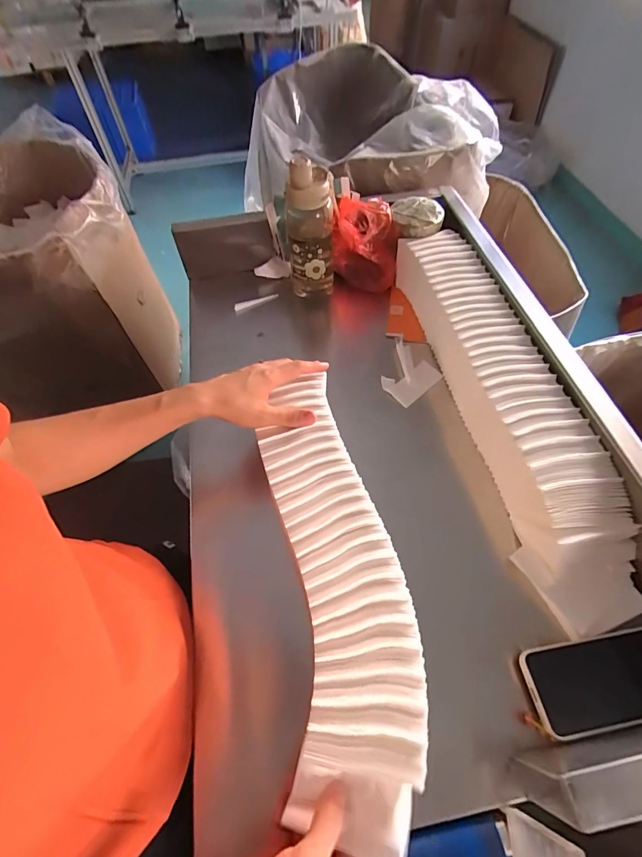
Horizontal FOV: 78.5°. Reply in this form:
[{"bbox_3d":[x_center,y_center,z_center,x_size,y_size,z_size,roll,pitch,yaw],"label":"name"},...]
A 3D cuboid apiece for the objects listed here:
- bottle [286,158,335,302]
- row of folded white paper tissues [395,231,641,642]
[{"bbox_3d":[-0.019,-0.327,0.668,0.080,0.220,0.080,-3,57,1],"label":"bottle"},{"bbox_3d":[0.242,-0.062,0.549,0.116,0.110,0.609,-11,58,-4],"label":"row of folded white paper tissues"}]

